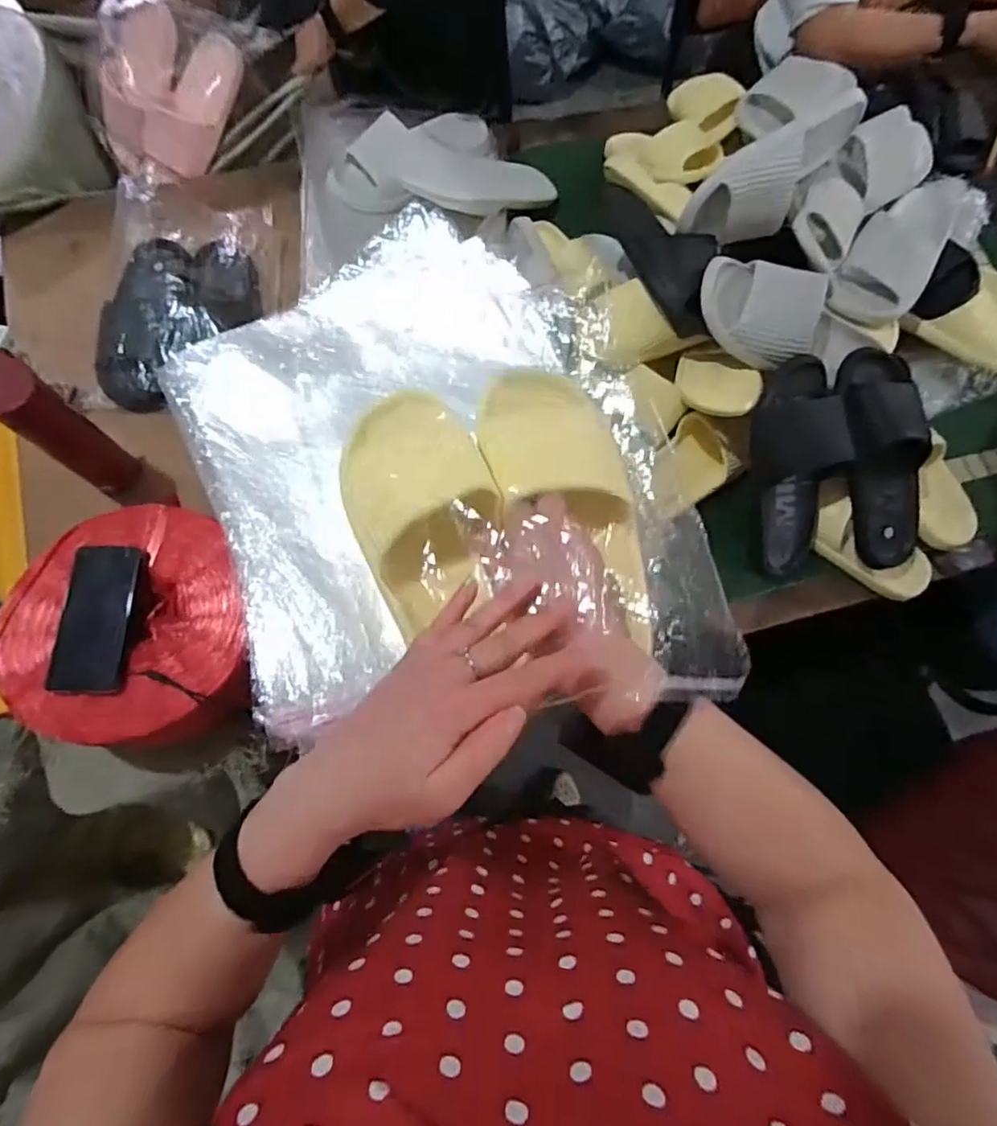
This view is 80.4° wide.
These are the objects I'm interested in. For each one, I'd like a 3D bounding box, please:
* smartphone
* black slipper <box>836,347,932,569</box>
[{"bbox_3d":[-0.443,0.060,0.646,0.077,0.009,0.161,-1,72,-1],"label":"smartphone"},{"bbox_3d":[0.516,-0.137,0.783,0.120,0.063,0.289,-13,102,-5],"label":"black slipper"}]

